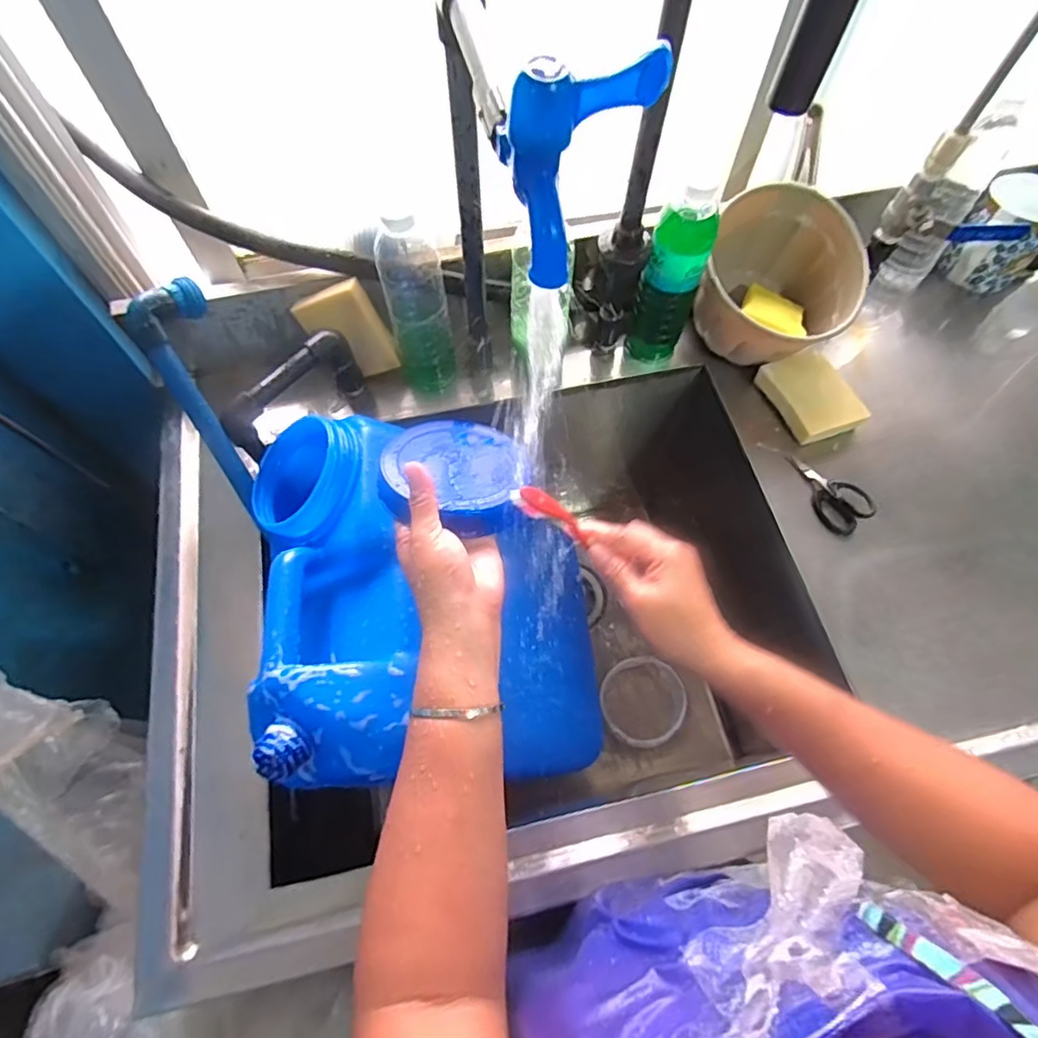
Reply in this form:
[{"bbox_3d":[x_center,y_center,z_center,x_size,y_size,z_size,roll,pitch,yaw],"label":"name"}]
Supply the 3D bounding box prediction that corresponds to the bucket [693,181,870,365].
[{"bbox_3d":[0.279,-0.254,0.623,0.166,0.104,0.154,0,66,0],"label":"bucket"}]

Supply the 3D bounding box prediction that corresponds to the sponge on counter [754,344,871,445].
[{"bbox_3d":[0.318,-0.135,0.620,0.076,0.029,0.099,-22,71,-9],"label":"sponge on counter"}]

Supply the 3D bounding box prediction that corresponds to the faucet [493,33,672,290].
[{"bbox_3d":[0.028,-0.161,0.264,0.066,0.079,0.038,-31,67,-13],"label":"faucet"}]

